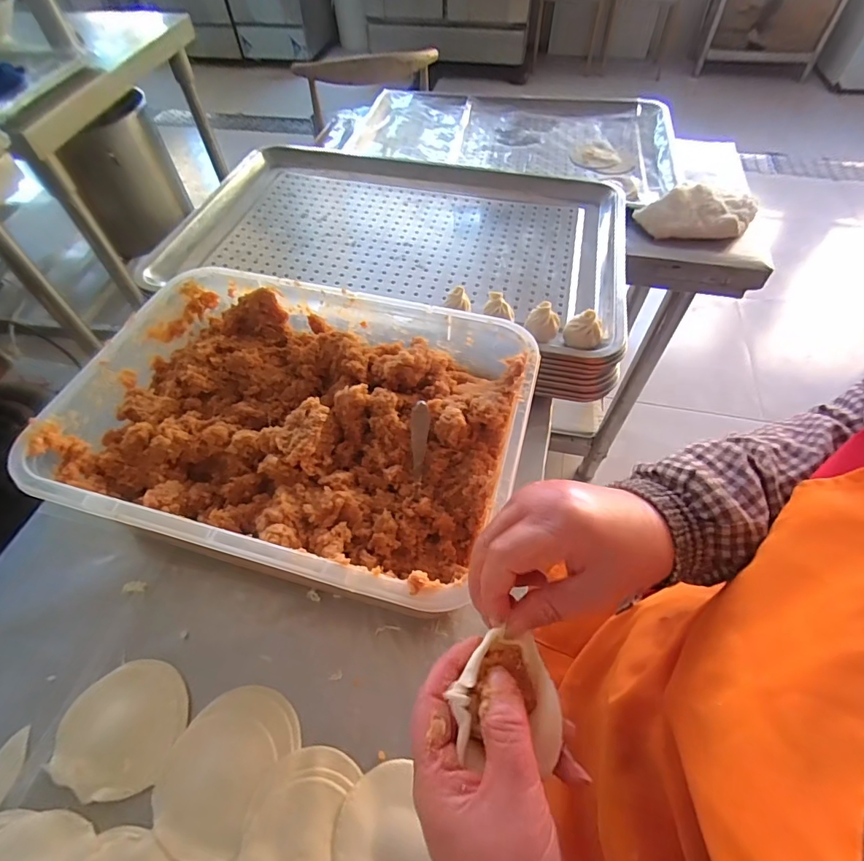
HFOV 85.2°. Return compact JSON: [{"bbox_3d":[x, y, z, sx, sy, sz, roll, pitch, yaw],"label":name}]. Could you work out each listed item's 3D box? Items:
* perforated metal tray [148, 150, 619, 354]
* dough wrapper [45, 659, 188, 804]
[{"bbox_3d":[-0.040,-0.273,0.649,0.592,0.047,0.382,12,55,10],"label":"perforated metal tray"},{"bbox_3d":[-0.238,0.226,0.361,0.089,0.006,0.088,-1,54,1],"label":"dough wrapper"}]

